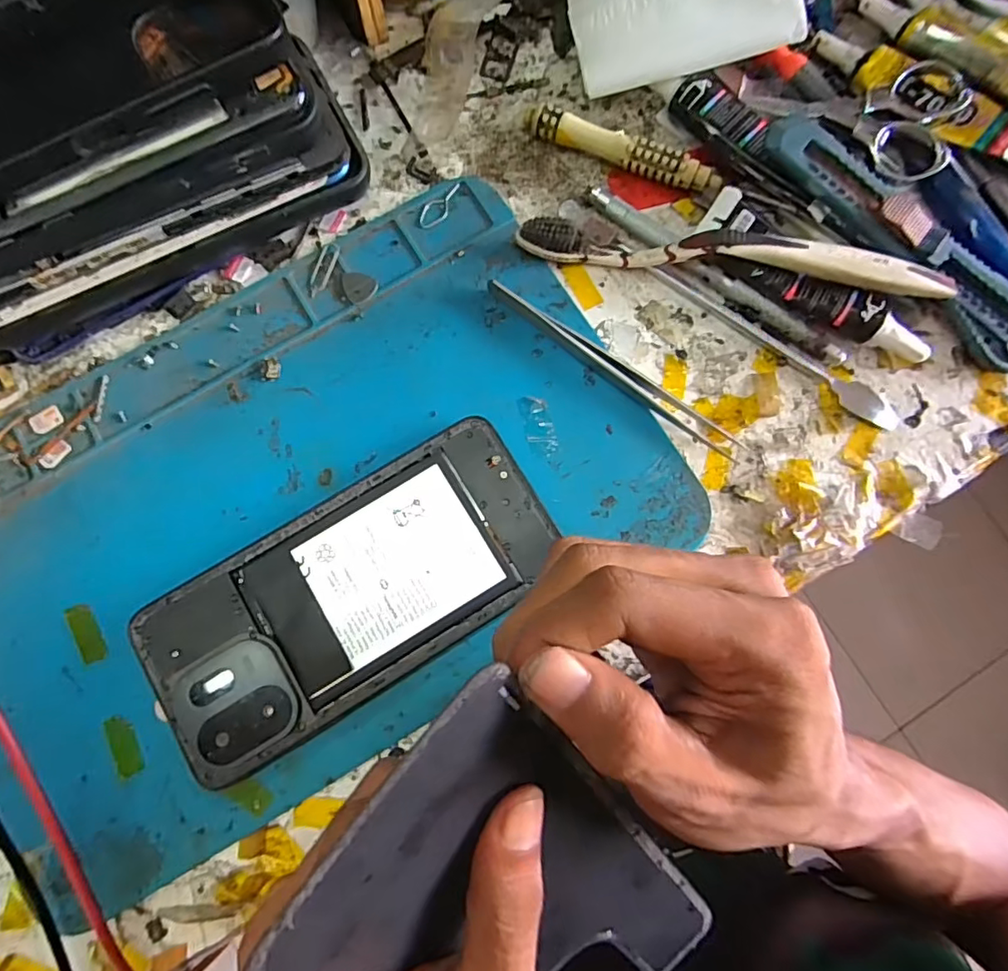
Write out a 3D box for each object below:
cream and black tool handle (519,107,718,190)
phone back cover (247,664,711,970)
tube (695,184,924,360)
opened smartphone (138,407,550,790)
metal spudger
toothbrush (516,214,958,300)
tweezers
[{"bbox_3d":[0.053,-0.151,0.255,0.091,0.015,0.012,21,81,4],"label":"cream and black tool handle"},{"bbox_3d":[0.013,0.110,0.154,0.070,0.016,0.155,-47,126,-7],"label":"phone back cover"},{"bbox_3d":[0.132,-0.086,0.241,0.107,0.017,0.030,33,82,6],"label":"tube"},{"bbox_3d":[-0.058,0.042,0.221,0.159,0.011,0.073,-32,81,-5],"label":"opened smartphone"},{"bbox_3d":[0.103,-0.079,0.244,0.163,0.009,0.020,43,83,7],"label":"metal spudger"},{"bbox_3d":[0.094,-0.096,0.237,0.173,0.027,0.017,11,80,2],"label":"toothbrush"},{"bbox_3d":[0.046,-0.050,0.239,0.127,0.006,0.011,36,82,6],"label":"tweezers"}]

